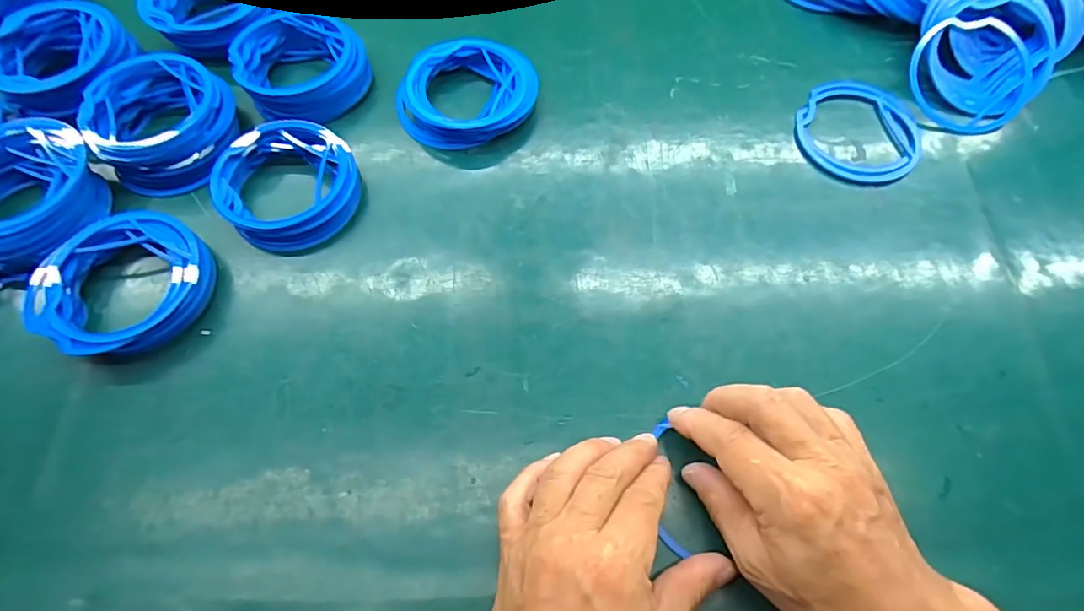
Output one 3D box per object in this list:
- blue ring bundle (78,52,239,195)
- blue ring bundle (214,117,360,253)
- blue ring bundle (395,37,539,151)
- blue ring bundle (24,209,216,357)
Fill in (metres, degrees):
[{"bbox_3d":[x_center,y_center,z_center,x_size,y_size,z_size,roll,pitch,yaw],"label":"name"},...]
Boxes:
[{"bbox_3d":[-0.288,-0.136,0.402,0.100,0.042,0.104,30,69,14],"label":"blue ring bundle"},{"bbox_3d":[-0.186,-0.090,0.390,0.094,0.028,0.098,0,65,1],"label":"blue ring bundle"},{"bbox_3d":[-0.063,-0.173,0.428,0.107,0.024,0.089,-29,68,-12],"label":"blue ring bundle"},{"bbox_3d":[-0.275,-0.014,0.351,0.097,0.026,0.100,0,65,1],"label":"blue ring bundle"}]

